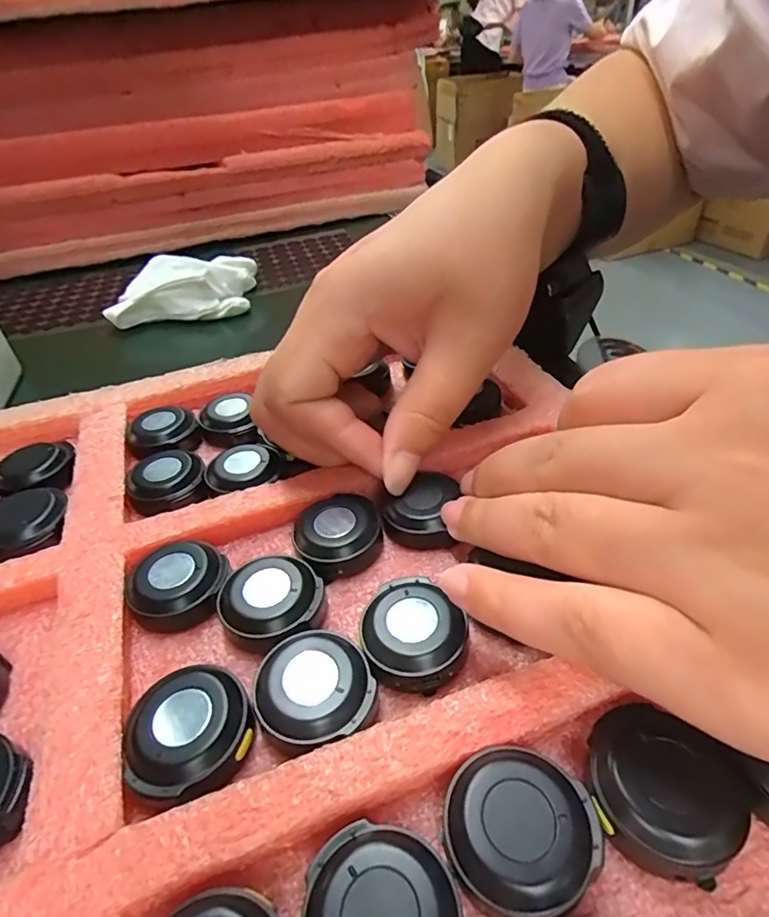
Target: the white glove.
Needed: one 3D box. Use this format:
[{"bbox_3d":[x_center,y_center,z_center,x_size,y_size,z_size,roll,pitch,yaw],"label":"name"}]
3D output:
[{"bbox_3d":[-0.141,-0.118,0.375,0.099,0.038,0.052,-10,39,-7],"label":"white glove"}]

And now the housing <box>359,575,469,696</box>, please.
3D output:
[{"bbox_3d":[0.008,0.048,0.146,0.028,0.012,0.031,-7,39,-1],"label":"housing"}]

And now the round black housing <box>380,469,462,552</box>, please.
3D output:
[{"bbox_3d":[0.014,0.017,0.183,0.026,0.014,0.026,-3,39,3],"label":"round black housing"}]

